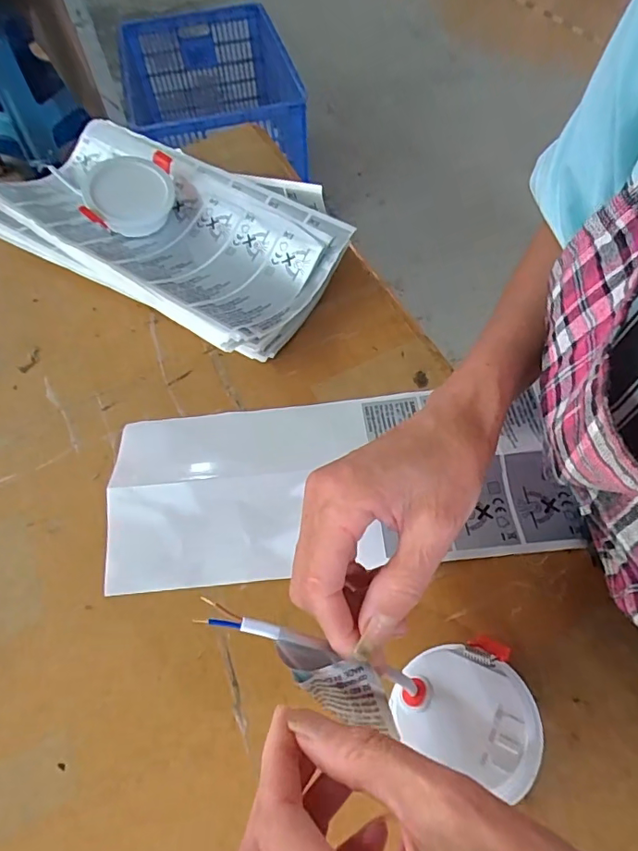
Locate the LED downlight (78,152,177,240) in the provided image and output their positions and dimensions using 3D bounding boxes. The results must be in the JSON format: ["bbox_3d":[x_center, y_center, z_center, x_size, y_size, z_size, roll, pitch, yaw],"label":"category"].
[{"bbox_3d":[-0.163,-0.199,0.443,0.073,0.024,0.070,-3,79,-17],"label":"LED downlight"}]

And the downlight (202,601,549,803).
[{"bbox_3d":[0.029,0.115,0.223,0.155,0.045,0.062,27,55,-24],"label":"downlight"}]

